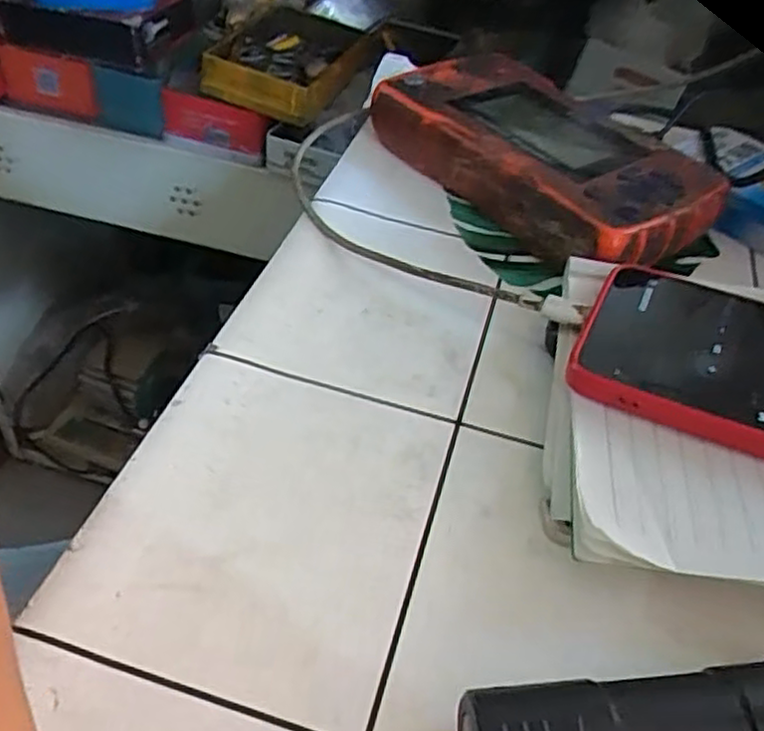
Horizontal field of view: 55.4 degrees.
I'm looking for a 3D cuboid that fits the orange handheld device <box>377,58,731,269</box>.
[{"bbox_3d":[0.082,-0.110,0.386,0.091,0.042,0.179,-27,54,-30],"label":"orange handheld device"}]

